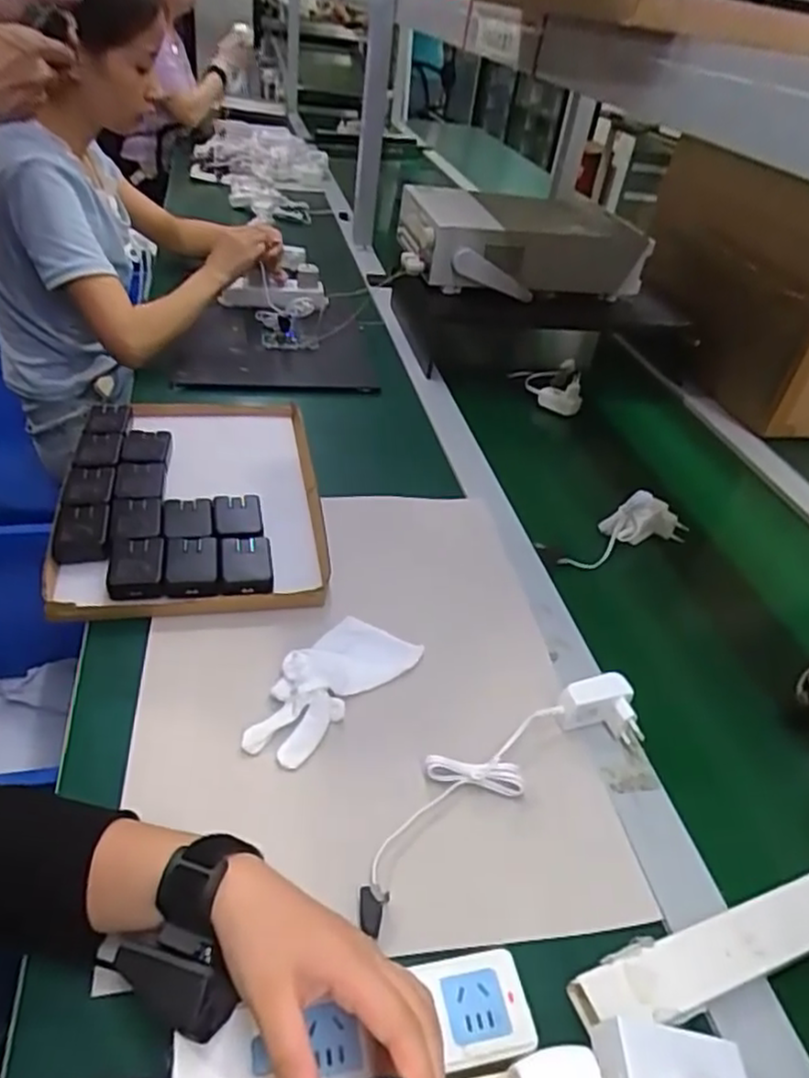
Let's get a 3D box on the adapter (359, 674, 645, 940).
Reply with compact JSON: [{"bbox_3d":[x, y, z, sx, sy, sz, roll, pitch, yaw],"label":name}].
[{"bbox_3d":[0.069,0.178,0.529,0.278,0.043,0.071,-19,46,-31],"label":"adapter"}]

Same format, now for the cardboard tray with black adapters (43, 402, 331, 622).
[{"bbox_3d":[-0.223,-0.059,0.755,0.256,0.035,0.354,-2,39,-13],"label":"cardboard tray with black adapters"}]

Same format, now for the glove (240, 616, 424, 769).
[{"bbox_3d":[-0.065,0.117,0.585,0.071,0.022,0.169,33,44,27],"label":"glove"}]

